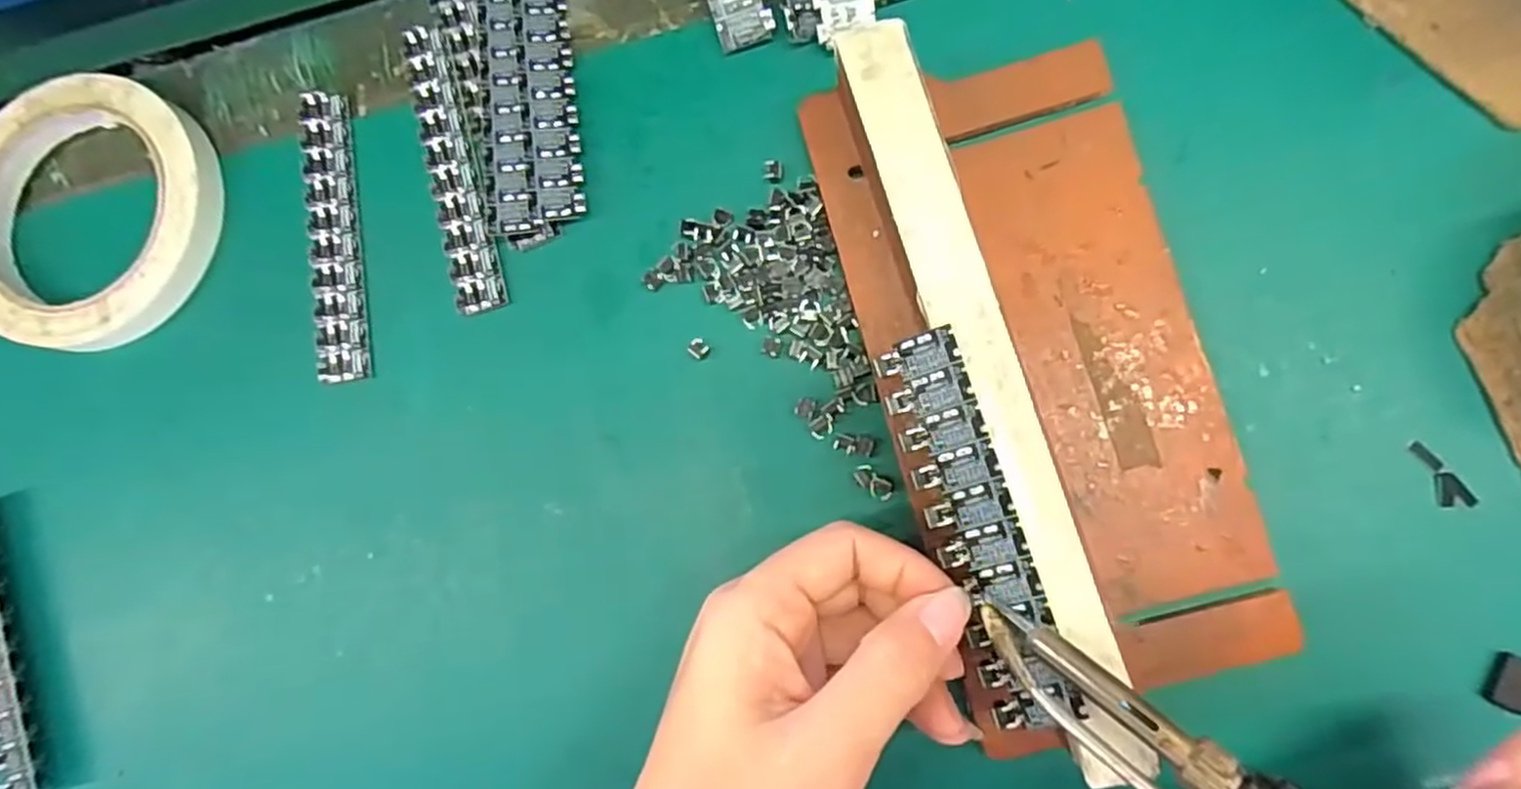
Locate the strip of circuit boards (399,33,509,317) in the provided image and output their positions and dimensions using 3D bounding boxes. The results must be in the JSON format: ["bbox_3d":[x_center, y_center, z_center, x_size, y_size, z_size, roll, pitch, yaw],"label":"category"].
[{"bbox_3d":[-0.112,-0.084,0.275,0.020,0.004,0.110,-15,82,5],"label":"strip of circuit boards"}]

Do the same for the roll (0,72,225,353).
[{"bbox_3d":[-0.257,-0.069,0.288,0.101,0.017,0.100,15,86,8],"label":"roll"}]

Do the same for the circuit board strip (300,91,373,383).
[{"bbox_3d":[-0.157,-0.059,0.278,0.018,0.005,0.110,-9,83,6],"label":"circuit board strip"}]

